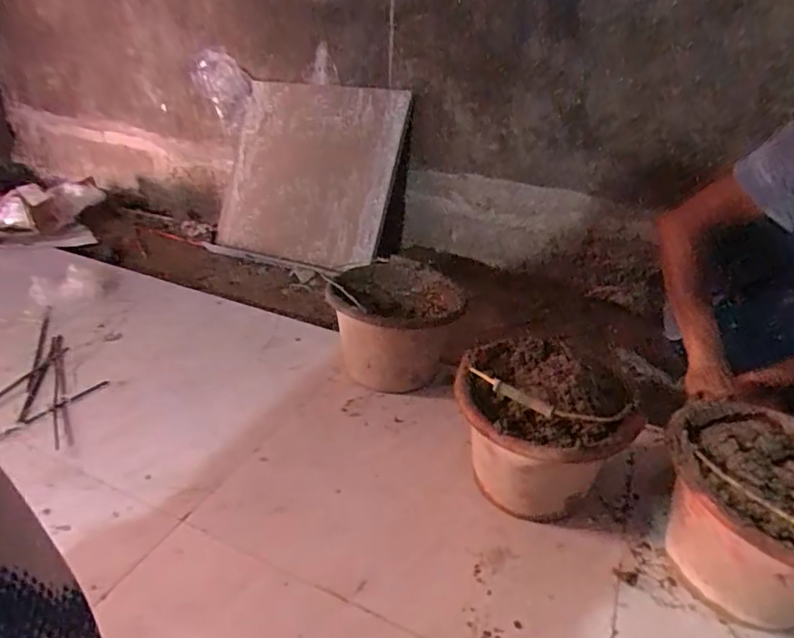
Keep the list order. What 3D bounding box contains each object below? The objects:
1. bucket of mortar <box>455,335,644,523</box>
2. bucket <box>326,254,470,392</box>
[{"bbox_3d":[0.204,0.181,0.831,0.227,0.236,0.220,5,29,5],"label":"bucket of mortar"},{"bbox_3d":[-0.005,0.012,1.185,0.257,0.203,0.257,1,29,-1],"label":"bucket"}]

